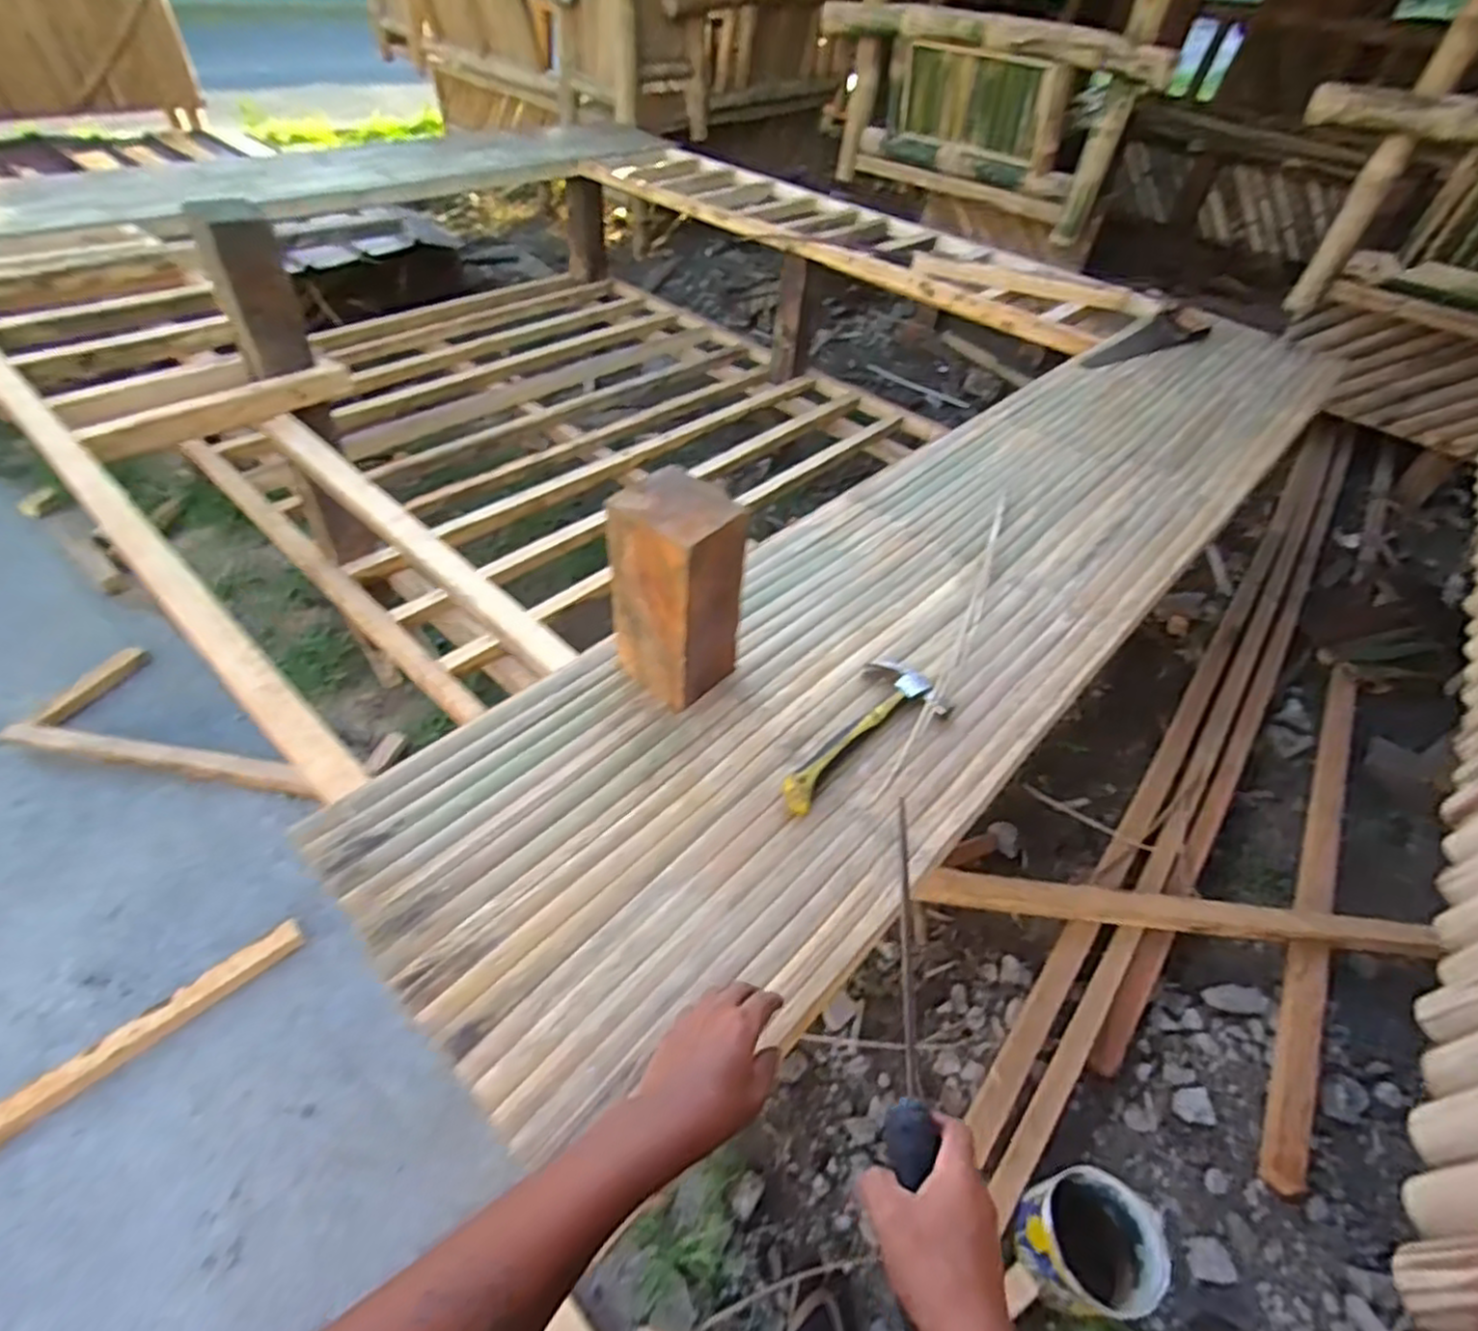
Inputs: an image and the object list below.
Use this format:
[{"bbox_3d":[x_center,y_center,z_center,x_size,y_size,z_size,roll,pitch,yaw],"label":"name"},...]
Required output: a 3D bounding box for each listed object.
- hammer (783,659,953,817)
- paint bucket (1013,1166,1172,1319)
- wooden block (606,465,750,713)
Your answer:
[{"bbox_3d":[0.133,0.069,0.846,0.262,0.033,0.118,-28,54,-28],"label":"hammer"},{"bbox_3d":[0.532,0.893,1.105,0.174,0.175,0.172,2,47,-2],"label":"paint bucket"},{"bbox_3d":[-0.071,-0.077,0.818,0.115,0.256,0.098,34,52,26],"label":"wooden block"}]

